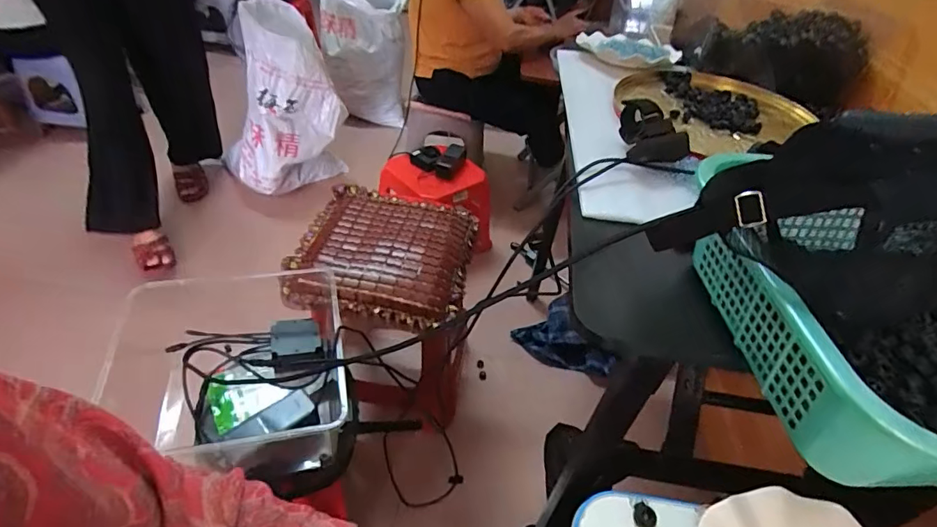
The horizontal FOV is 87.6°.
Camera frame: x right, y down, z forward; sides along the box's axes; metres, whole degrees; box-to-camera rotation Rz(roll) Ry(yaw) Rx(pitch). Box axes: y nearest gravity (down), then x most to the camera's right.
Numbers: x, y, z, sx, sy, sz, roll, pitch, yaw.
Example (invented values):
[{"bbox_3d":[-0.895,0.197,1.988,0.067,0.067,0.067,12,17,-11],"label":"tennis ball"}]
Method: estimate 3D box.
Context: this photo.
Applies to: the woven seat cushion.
[{"bbox_3d":[-0.155,-0.027,0.929,0.314,0.054,0.303,10,42,3],"label":"woven seat cushion"}]

